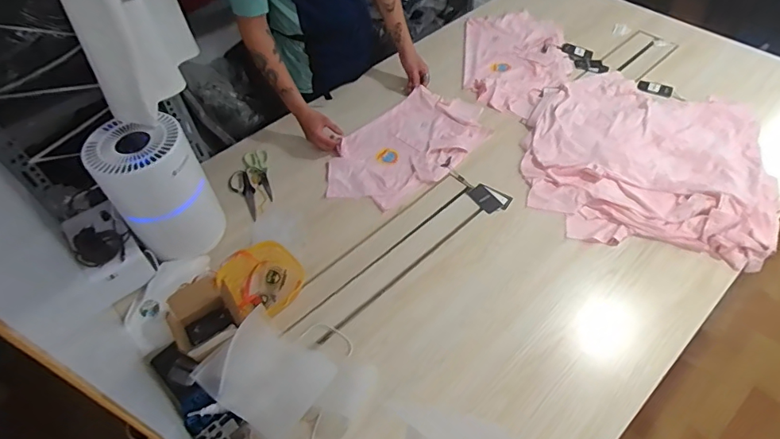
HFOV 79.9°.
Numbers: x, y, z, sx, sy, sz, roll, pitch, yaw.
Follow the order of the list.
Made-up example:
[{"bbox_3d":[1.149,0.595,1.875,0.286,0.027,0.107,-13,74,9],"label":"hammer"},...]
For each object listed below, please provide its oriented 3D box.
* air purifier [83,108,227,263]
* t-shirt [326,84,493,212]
[{"bbox_3d":[-0.503,-0.056,1.035,0.183,0.305,0.163,-36,58,-23],"label":"air purifier"},{"bbox_3d":[0.044,-0.210,1.316,0.301,0.015,0.488,32,60,25],"label":"t-shirt"}]

